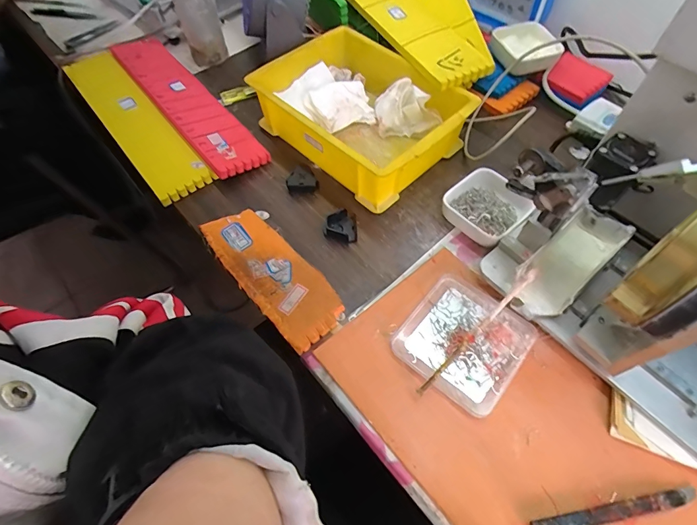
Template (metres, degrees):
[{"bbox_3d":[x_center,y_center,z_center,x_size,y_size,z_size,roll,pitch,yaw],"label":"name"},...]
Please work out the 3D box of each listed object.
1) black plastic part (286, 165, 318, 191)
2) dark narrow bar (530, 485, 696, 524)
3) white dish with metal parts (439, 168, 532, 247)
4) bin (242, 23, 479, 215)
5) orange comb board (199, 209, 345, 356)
[{"bbox_3d":[-0.057,-0.103,0.482,0.037,0.019,0.029,-1,60,1],"label":"black plastic part"},{"bbox_3d":[0.206,0.193,0.299,0.135,0.010,0.012,-10,60,-4],"label":"dark narrow bar"},{"bbox_3d":[0.164,-0.068,0.448,0.091,0.028,0.081,-38,65,-19],"label":"white dish with metal parts"},{"bbox_3d":[0.016,-0.197,0.510,0.252,0.078,0.184,39,68,22],"label":"bin"},{"bbox_3d":[-0.084,0.008,0.417,0.068,0.012,0.186,-38,66,-19],"label":"orange comb board"}]

